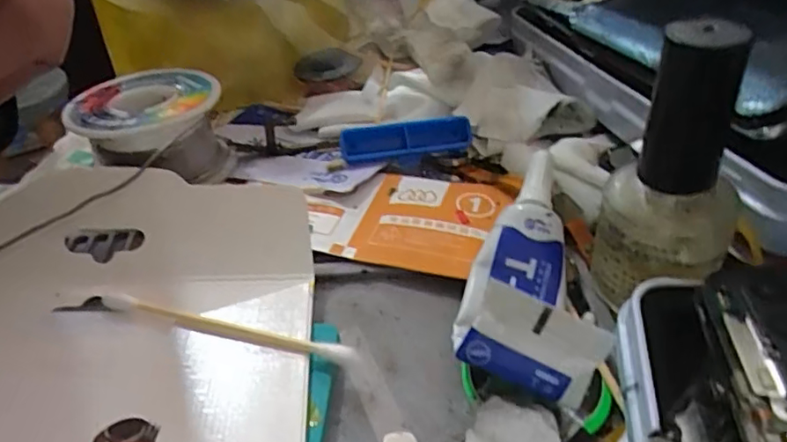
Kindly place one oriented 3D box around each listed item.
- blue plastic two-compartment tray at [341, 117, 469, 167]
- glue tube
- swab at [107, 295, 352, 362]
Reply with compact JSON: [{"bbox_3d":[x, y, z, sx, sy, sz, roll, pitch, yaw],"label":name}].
[{"bbox_3d":[0.006,-0.032,0.222,0.051,0.007,0.014,-7,41,-8],"label":"blue plastic two-compartment tray"},{"bbox_3d":[0.039,0.011,0.158,0.029,0.024,0.084,12,42,14],"label":"glue tube"},{"bbox_3d":[-0.045,0.028,0.150,0.071,0.004,0.004,10,42,11],"label":"swab"}]

